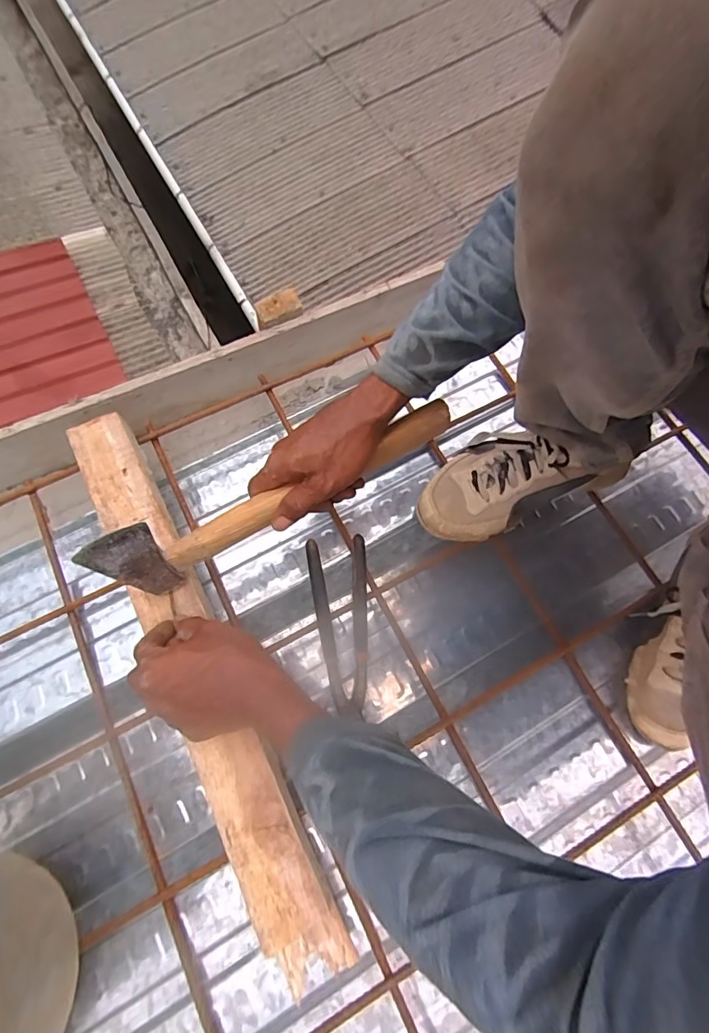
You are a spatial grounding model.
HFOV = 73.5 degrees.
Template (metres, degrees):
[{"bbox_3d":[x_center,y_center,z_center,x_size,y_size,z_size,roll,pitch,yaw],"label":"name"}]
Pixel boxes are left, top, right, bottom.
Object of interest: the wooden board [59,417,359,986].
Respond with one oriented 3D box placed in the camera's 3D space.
[{"bbox_3d":[-0.155,0.137,0.457,0.066,0.035,0.566,-25,75,-10],"label":"wooden board"}]

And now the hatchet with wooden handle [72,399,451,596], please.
[{"bbox_3d":[-0.059,-0.023,0.436,0.337,0.110,0.028,-27,74,-10],"label":"hatchet with wooden handle"}]

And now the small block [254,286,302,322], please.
[{"bbox_3d":[-0.093,-0.257,0.582,0.053,0.020,0.030,-27,73,-10],"label":"small block"}]

